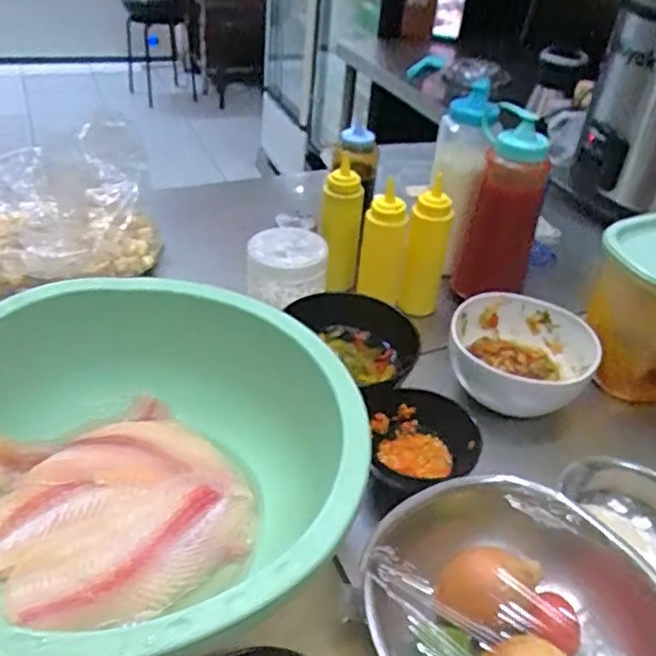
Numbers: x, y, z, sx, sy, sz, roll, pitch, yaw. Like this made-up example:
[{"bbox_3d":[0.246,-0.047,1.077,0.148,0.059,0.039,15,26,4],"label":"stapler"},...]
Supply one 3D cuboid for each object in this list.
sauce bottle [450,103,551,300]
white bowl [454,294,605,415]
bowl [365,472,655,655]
[{"bbox_3d":[0.210,-0.141,0.801,0.093,0.199,0.093,15,38,11],"label":"sauce bottle"},{"bbox_3d":[0.213,0.028,0.736,0.144,0.077,0.144,4,37,-3],"label":"white bowl"},{"bbox_3d":[0.140,0.217,0.483,0.197,0.082,0.210,4,37,-3],"label":"bowl"}]

